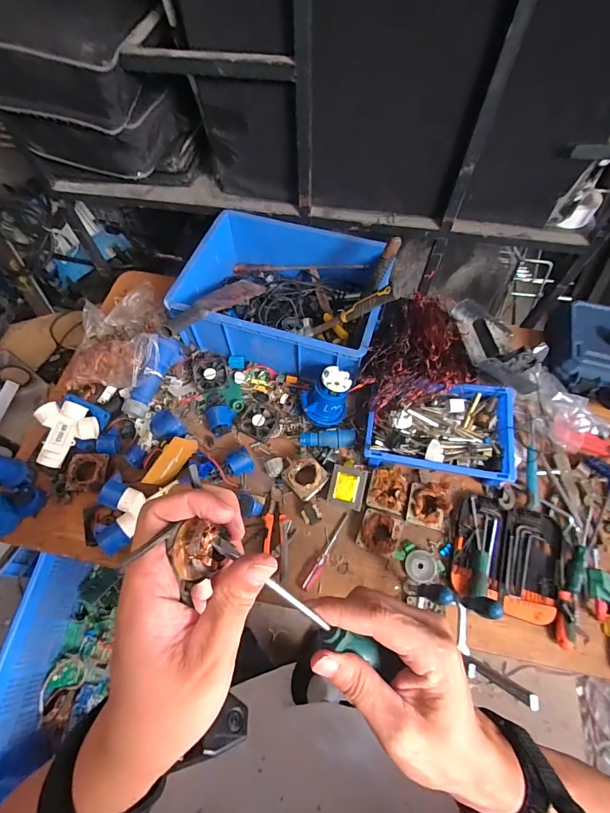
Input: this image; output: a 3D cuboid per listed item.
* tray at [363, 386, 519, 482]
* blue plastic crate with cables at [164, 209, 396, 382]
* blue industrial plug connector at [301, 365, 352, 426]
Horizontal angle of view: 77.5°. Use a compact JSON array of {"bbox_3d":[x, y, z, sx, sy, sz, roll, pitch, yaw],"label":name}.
[{"bbox_3d":[0.306,0.048,0.870,0.323,0.078,0.215,10,63,5],"label":"tray"},{"bbox_3d":[-0.043,-0.292,0.991,0.480,0.163,0.391,16,64,8],"label":"blue plastic crate with cables"},{"bbox_3d":[0.047,-0.023,0.886,0.105,0.126,0.097,0,63,0],"label":"blue industrial plug connector"}]

